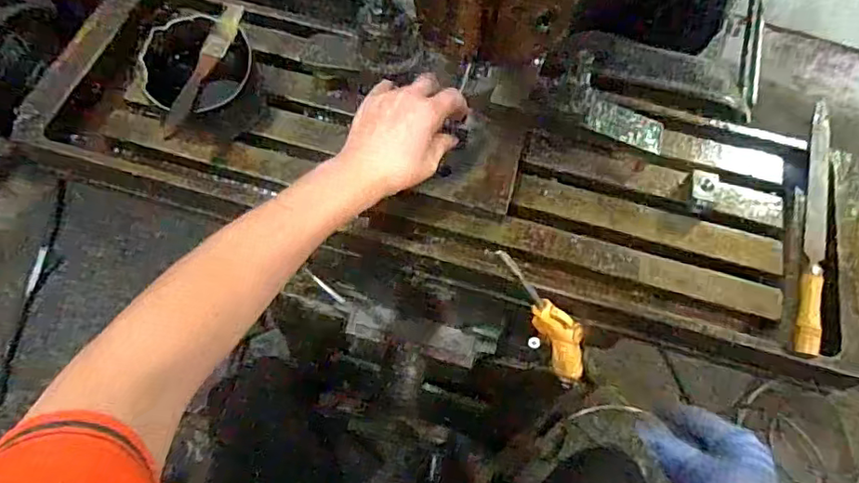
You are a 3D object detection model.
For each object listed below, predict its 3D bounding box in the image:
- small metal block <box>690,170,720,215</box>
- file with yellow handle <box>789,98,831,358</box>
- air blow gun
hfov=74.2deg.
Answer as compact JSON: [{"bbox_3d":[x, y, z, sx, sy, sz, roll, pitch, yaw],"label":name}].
[{"bbox_3d":[0.250,-0.046,0.519,0.026,0.021,0.034,14,64,3],"label":"small metal block"},{"bbox_3d":[0.362,-0.024,0.530,0.018,0.017,0.282,20,64,6],"label":"file with yellow handle"},{"bbox_3d":[0.114,0.079,0.516,0.046,0.204,0.024,14,60,35],"label":"air blow gun"}]

